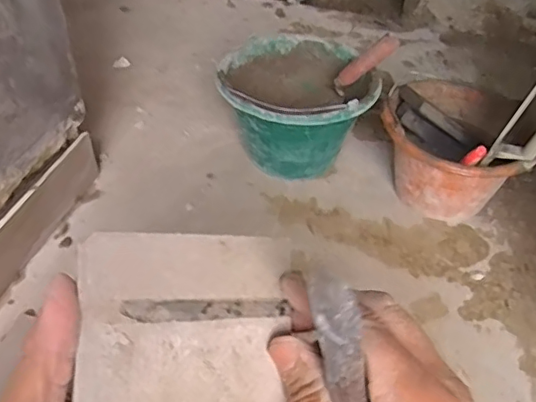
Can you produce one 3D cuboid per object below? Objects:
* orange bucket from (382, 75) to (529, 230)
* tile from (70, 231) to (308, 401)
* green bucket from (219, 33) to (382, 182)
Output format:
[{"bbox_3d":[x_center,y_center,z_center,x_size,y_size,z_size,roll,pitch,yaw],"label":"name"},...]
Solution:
[{"bbox_3d":[0.296,-0.084,0.955,0.214,0.183,0.242,7,45,4],"label":"orange bucket"},{"bbox_3d":[-0.031,0.089,0.234,0.094,0.004,0.148,4,82,-27],"label":"tile"},{"bbox_3d":[0.050,-0.157,1.003,0.247,0.178,0.251,1,44,-1],"label":"green bucket"}]

